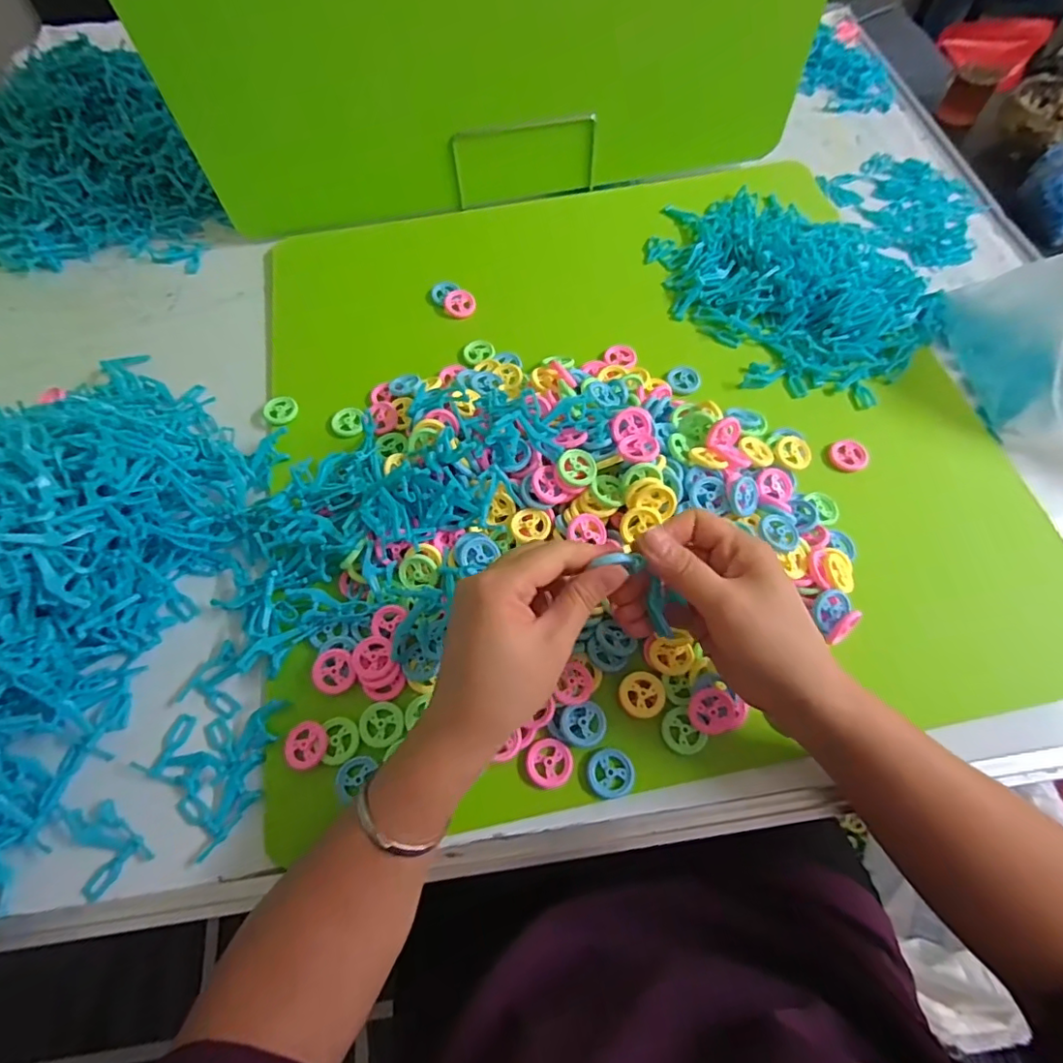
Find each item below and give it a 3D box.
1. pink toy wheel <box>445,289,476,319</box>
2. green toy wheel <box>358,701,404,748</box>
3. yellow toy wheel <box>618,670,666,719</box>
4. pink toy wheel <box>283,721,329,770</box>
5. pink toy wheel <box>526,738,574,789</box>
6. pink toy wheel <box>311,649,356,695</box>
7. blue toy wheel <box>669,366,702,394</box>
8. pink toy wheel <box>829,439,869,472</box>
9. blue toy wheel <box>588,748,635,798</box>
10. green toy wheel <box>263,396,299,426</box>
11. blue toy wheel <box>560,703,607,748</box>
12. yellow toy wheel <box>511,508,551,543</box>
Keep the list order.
[{"bbox_3d":[-0.071,-0.227,0.564,0.031,0.004,0.030,1,83,-11],"label":"pink toy wheel"},{"bbox_3d":[-0.103,0.133,0.388,0.029,0.004,0.030,-1,64,2],"label":"green toy wheel"},{"bbox_3d":[0.076,0.112,0.387,0.030,0.004,0.031,-1,64,2],"label":"yellow toy wheel"},{"bbox_3d":[-0.154,0.144,0.382,0.032,0.005,0.029,22,67,12],"label":"pink toy wheel"},{"bbox_3d":[0.012,0.150,0.365,0.029,0.004,0.030,-1,64,2],"label":"pink toy wheel"},{"bbox_3d":[-0.141,0.100,0.400,0.029,0.006,0.030,-1,64,2],"label":"pink toy wheel"},{"bbox_3d":[0.141,-0.138,0.519,0.028,0.007,0.029,-1,64,2],"label":"blue toy wheel"},{"bbox_3d":[0.268,-0.064,0.478,0.027,0.007,0.030,-33,72,11],"label":"pink toy wheel"},{"bbox_3d":[0.051,0.155,0.362,0.029,0.004,0.029,-1,64,2],"label":"blue toy wheel"},{"bbox_3d":[-0.228,-0.110,0.513,0.027,0.012,0.027,-1,64,2],"label":"green toy wheel"},{"bbox_3d":[0.035,0.127,0.370,0.028,0.006,0.026,-1,64,2],"label":"blue toy wheel"},{"bbox_3d":[0.000,-0.005,0.427,0.029,0.004,0.027,-1,64,2],"label":"yellow toy wheel"}]

